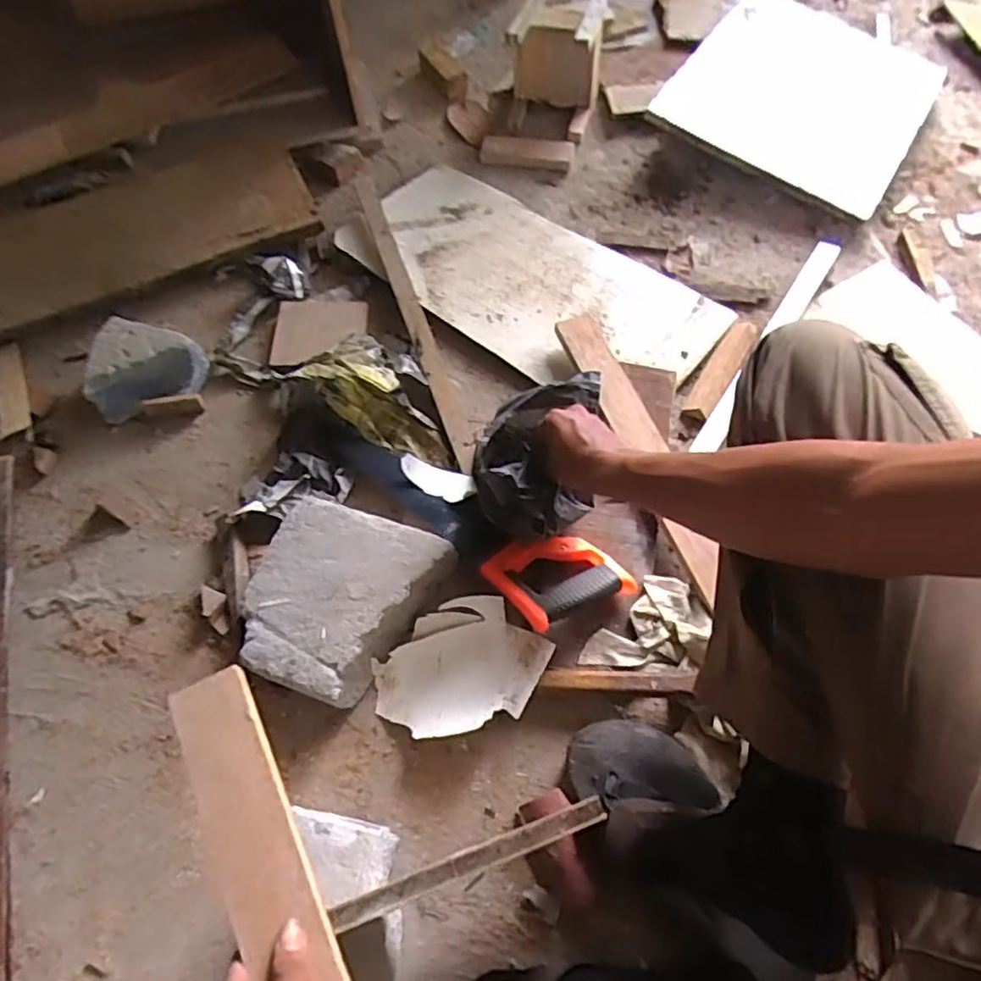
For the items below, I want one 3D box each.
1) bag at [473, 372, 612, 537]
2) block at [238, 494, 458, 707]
[{"bbox_3d":[0.048,-0.033,0.704,0.123,0.103,0.144,2,62,4],"label":"bag"},{"bbox_3d":[-0.163,0.120,0.728,0.187,0.061,0.204,20,64,13],"label":"block"}]

